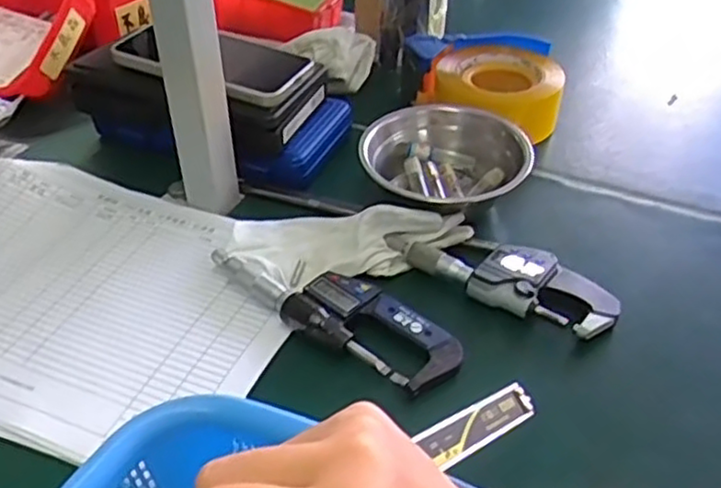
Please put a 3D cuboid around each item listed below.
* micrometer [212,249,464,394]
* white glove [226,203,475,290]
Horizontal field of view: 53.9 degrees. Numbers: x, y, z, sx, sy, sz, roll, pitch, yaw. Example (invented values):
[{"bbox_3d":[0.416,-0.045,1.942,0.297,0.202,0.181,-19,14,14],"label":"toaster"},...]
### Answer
[{"bbox_3d":[-0.020,0.044,0.474,0.180,0.022,0.052,23,45,24],"label":"micrometer"},{"bbox_3d":[-0.006,-0.004,0.522,0.171,0.042,0.070,-5,41,-7],"label":"white glove"}]

